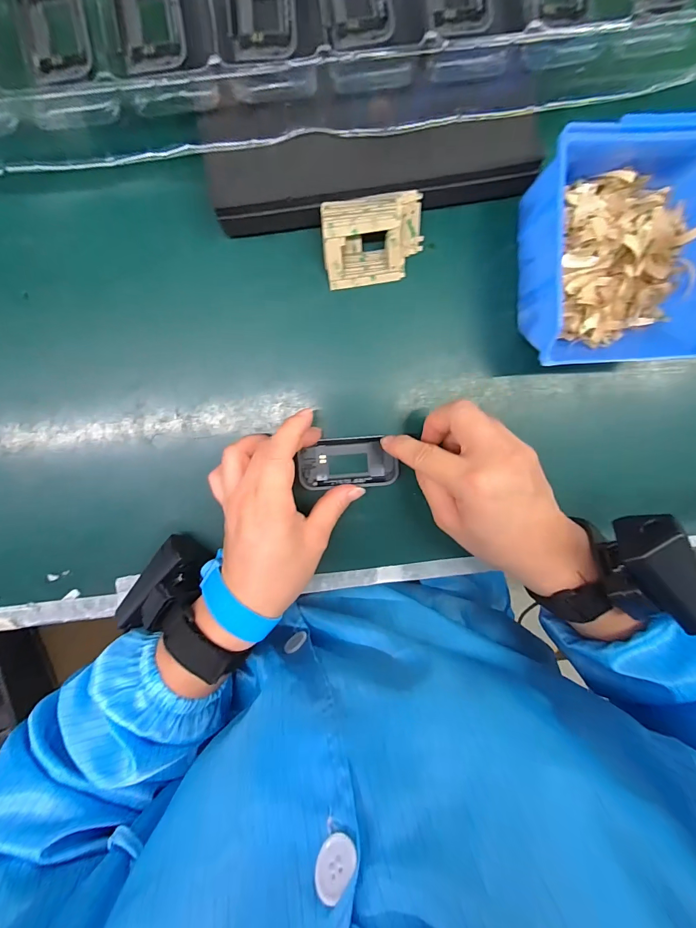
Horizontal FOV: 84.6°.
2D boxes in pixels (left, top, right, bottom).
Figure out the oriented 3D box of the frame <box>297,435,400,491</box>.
[{"bbox_3d":[0.000,-0.001,0.297,0.076,0.010,0.038,-3,98,-4],"label":"frame"}]

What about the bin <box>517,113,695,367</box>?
[{"bbox_3d":[0.182,-0.139,0.260,0.125,0.070,0.131,-5,98,-3],"label":"bin"}]

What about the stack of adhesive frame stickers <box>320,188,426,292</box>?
[{"bbox_3d":[0.018,-0.158,0.271,0.070,0.015,0.053,-10,131,-2],"label":"stack of adhesive frame stickers"}]

